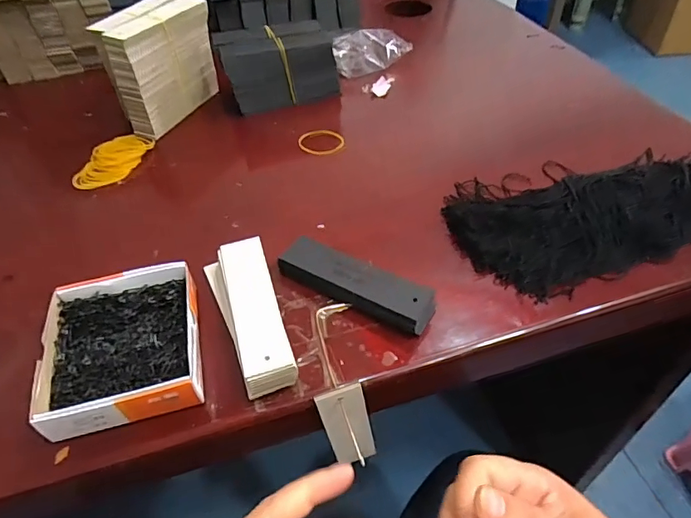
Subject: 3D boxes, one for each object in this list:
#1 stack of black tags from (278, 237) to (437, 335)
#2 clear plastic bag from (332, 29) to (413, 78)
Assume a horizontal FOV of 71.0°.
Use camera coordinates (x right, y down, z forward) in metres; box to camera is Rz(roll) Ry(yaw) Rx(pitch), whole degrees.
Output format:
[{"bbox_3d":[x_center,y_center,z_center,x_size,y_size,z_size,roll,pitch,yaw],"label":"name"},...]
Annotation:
[{"bbox_3d":[0.009,0.018,0.381,0.125,0.021,0.035,24,53,23],"label":"stack of black tags"},{"bbox_3d":[0.035,-0.287,0.670,0.102,0.043,0.063,-35,55,-27],"label":"clear plastic bag"}]

